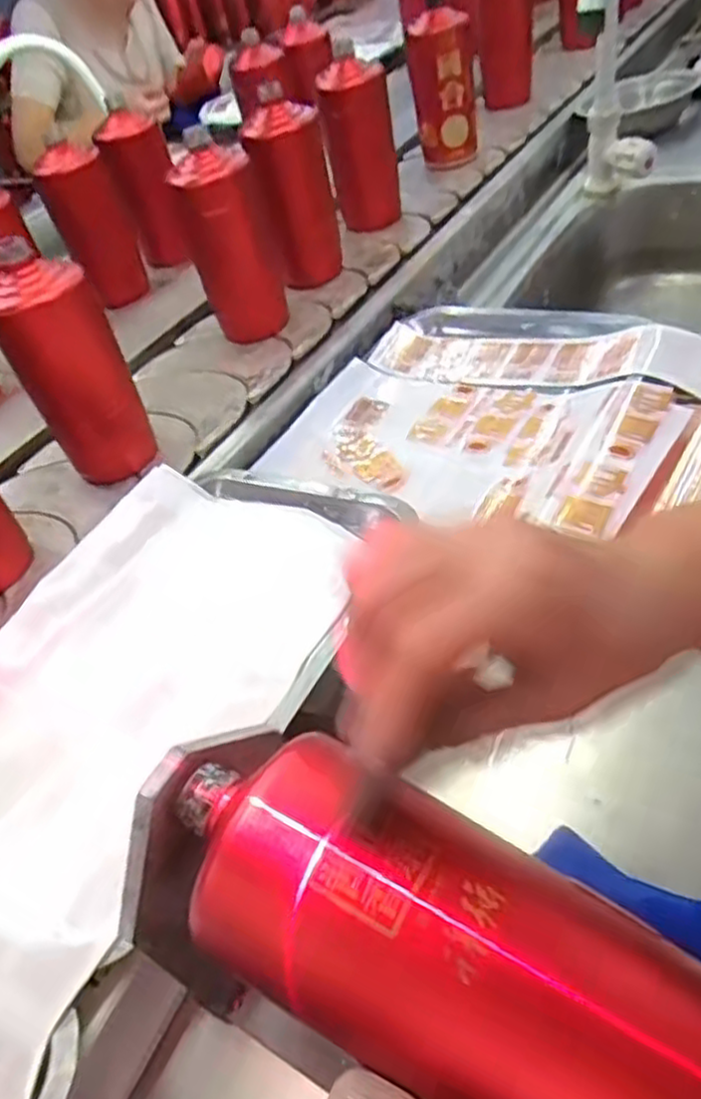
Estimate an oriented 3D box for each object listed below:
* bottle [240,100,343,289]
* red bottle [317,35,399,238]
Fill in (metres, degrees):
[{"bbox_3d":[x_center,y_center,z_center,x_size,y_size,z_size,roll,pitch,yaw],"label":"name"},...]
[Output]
[{"bbox_3d":[-0.058,-0.374,0.779,0.081,0.169,0.066,-11,45,6],"label":"bottle"},{"bbox_3d":[0.012,-0.477,0.859,0.081,0.176,0.079,-8,46,9],"label":"red bottle"}]

